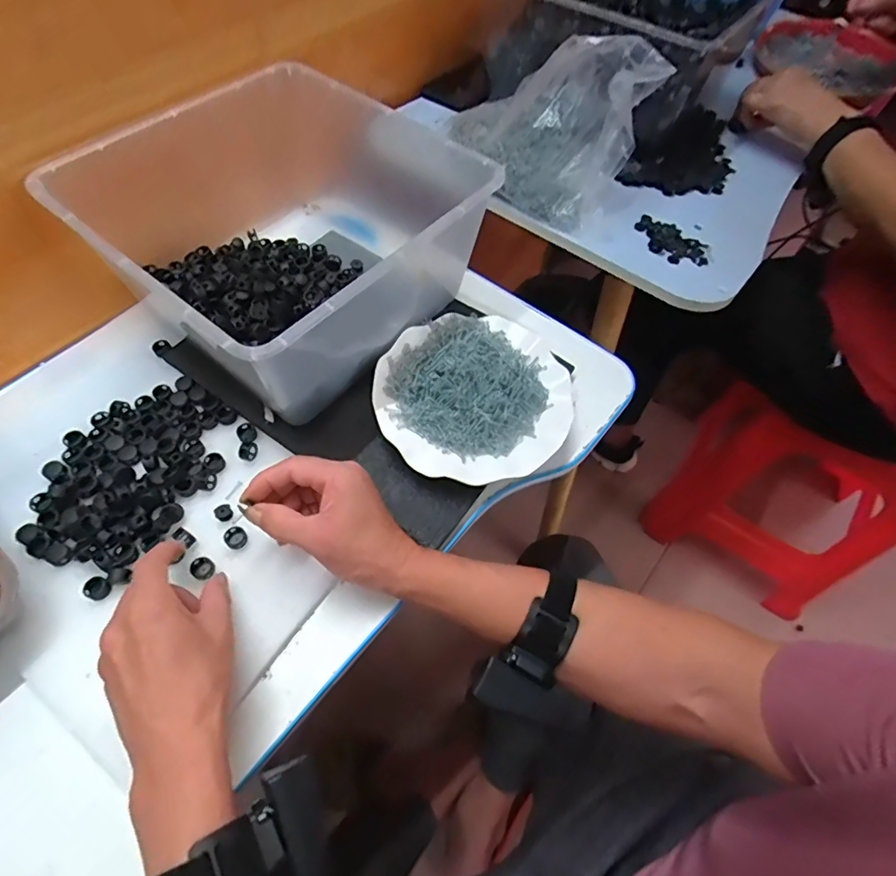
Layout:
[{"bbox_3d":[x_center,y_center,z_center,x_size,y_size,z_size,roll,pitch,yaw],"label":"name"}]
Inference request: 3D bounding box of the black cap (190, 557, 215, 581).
[{"bbox_3d":[-0.197,0.104,0.416,0.017,0.007,0.017,1,59,-2],"label":"black cap"}]

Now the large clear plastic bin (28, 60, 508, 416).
[{"bbox_3d":[-0.153,-0.208,0.522,0.292,0.145,0.287,34,63,17],"label":"large clear plastic bin"}]

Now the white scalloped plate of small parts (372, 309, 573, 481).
[{"bbox_3d":[0.025,-0.042,0.481,0.178,0.026,0.172,1,59,-2],"label":"white scalloped plate of small parts"}]

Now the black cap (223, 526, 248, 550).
[{"bbox_3d":[-0.176,0.083,0.431,0.017,0.005,0.019,-38,67,-22],"label":"black cap"}]

